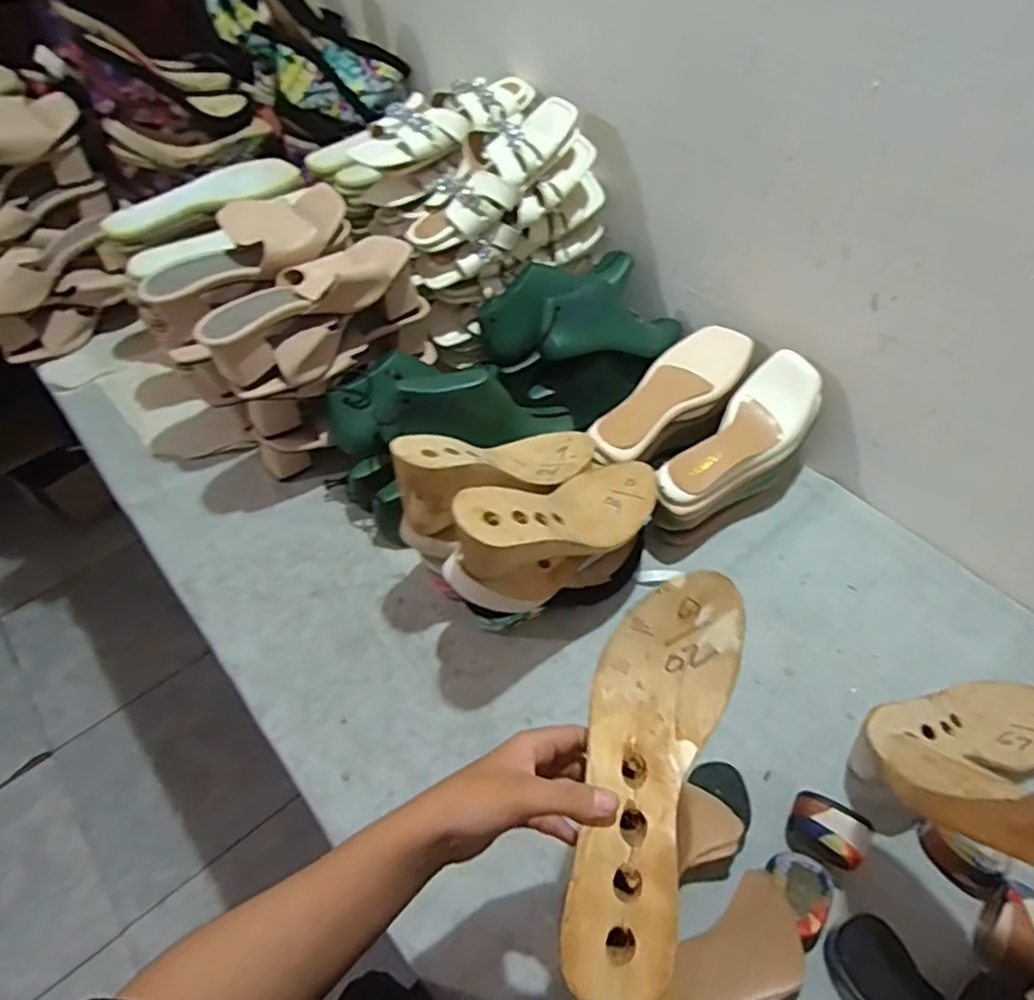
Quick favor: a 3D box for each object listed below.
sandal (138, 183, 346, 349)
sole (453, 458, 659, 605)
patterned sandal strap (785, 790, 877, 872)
[{"bbox_3d":[-0.296,-0.268,0.727,0.239,0.077,0.086,-34,58,-4],"label":"sandal"},{"bbox_3d":[0.033,0.031,0.629,0.254,0.107,0.083,-12,47,-45],"label":"sole"},{"bbox_3d":[0.264,0.282,0.561,0.061,0.048,0.044,27,57,20],"label":"patterned sandal strap"}]

